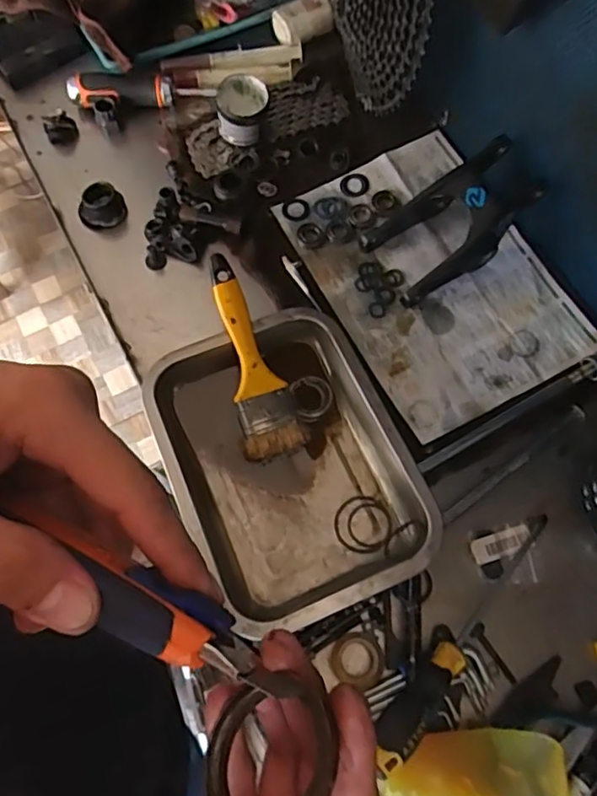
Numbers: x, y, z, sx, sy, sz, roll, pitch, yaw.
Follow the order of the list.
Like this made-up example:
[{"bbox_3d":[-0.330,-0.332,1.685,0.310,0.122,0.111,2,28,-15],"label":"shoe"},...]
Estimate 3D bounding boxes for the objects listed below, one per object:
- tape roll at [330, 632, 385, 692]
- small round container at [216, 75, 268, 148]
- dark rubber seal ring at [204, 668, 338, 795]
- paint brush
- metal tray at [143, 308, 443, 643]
[{"bbox_3d":[0.048,0.208,0.475,0.041,0.015,0.040,0,69,-1],"label":"tape roll"},{"bbox_3d":[-0.061,-0.308,0.649,0.053,0.050,0.055,0,69,-1],"label":"small round container"},{"bbox_3d":[-0.010,0.120,0.198,0.051,0.005,0.044,-32,33,10],"label":"dark rubber seal ring"},{"bbox_3d":[-0.045,-0.035,0.540,0.052,0.018,0.187,-17,84,-8],"label":"paint brush"},{"bbox_3d":[-0.014,0.051,0.510,0.194,0.057,0.257,-24,72,-10],"label":"metal tray"}]

